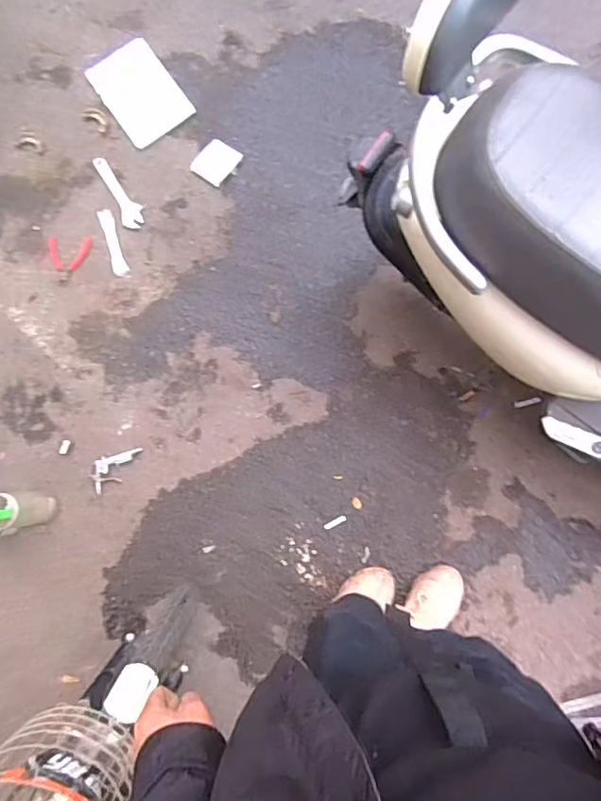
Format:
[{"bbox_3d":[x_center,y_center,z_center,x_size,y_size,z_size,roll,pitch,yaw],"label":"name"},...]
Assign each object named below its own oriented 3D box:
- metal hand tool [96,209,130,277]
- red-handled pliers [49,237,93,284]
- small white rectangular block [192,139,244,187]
[{"bbox_3d":[-0.527,-0.445,1.537,0.044,0.007,0.209,-20,82,1],"label":"metal hand tool"},{"bbox_3d":[-0.652,-0.394,1.539,0.120,0.011,0.132,0,83,4],"label":"red-handled pliers"},{"bbox_3d":[-0.236,-0.669,1.536,0.105,0.010,0.119,39,87,8],"label":"small white rectangular block"}]

